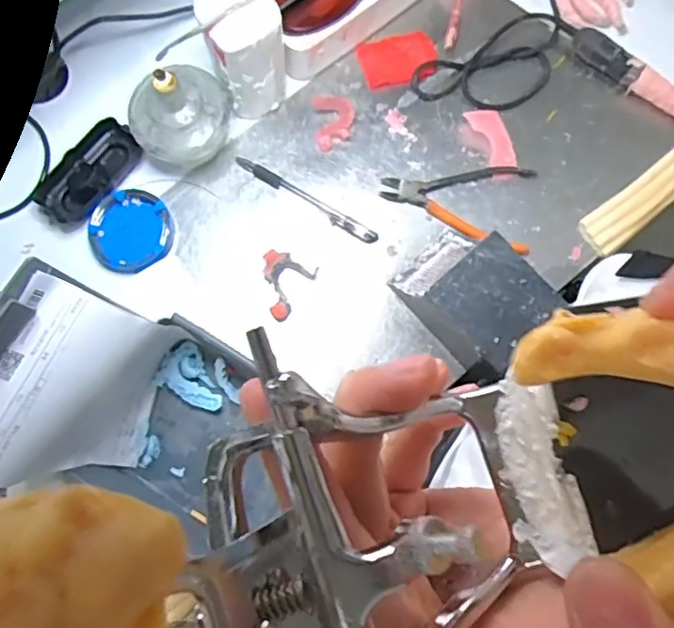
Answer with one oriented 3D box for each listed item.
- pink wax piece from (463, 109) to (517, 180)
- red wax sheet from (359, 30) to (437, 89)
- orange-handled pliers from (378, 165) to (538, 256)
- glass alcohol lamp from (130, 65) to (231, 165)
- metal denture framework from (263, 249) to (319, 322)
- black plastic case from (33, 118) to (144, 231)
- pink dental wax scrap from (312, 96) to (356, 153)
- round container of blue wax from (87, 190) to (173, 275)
[{"bbox_3d":[0.159,-0.172,0.611,0.035,0.015,0.075,-24,80,-5],"label":"pink wax piece"},{"bbox_3d":[0.064,-0.266,0.634,0.077,0.008,0.057,-18,80,-3],"label":"red wax sheet"},{"bbox_3d":[0.118,-0.108,0.601,0.147,0.011,0.086,5,79,1],"label":"orange-handled pliers"},{"bbox_3d":[-0.143,-0.182,0.562,0.090,0.103,0.082,0,79,0],"label":"glass alcohol lamp"},{"bbox_3d":[-0.054,-0.029,0.577,0.048,0.013,0.061,27,80,5],"label":"metal denture framework"},{"bbox_3d":[-0.240,-0.136,0.598,0.057,0.020,0.113,37,81,7],"label":"black plastic case"},{"bbox_3d":[-0.002,-0.194,0.617,0.042,0.017,0.053,-6,79,-1],"label":"pink dental wax scrap"},{"bbox_3d":[-0.199,-0.080,0.589,0.080,0.014,0.075,0,79,0],"label":"round container of blue wax"}]

